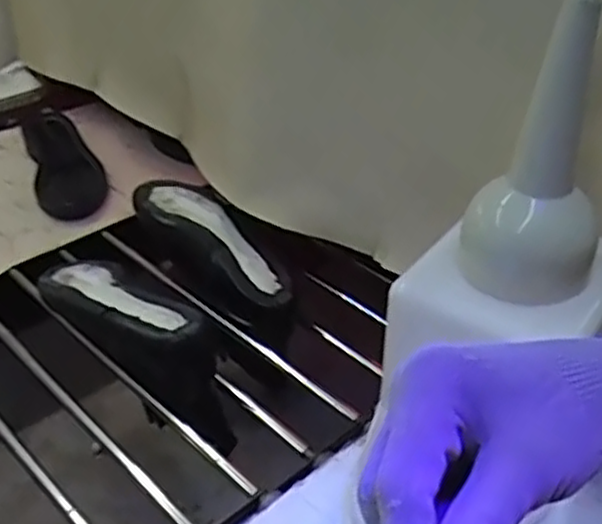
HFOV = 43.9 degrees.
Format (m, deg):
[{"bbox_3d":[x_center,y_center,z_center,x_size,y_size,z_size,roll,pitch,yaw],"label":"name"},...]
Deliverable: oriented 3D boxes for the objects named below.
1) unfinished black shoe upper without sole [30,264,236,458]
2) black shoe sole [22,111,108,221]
[{"bbox_3d":[-0.161,0.061,0.719,0.272,0.088,0.075,28,45,32],"label":"unfinished black shoe upper without sole"},{"bbox_3d":[-0.324,-0.135,1.016,0.090,0.036,0.242,-15,40,-19],"label":"black shoe sole"}]

